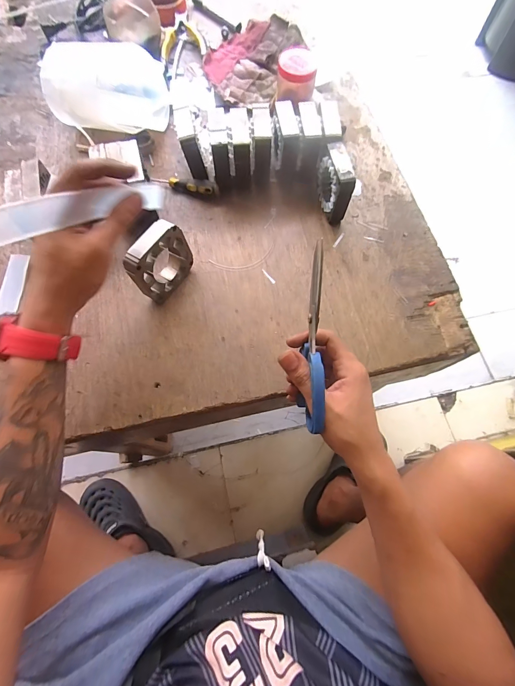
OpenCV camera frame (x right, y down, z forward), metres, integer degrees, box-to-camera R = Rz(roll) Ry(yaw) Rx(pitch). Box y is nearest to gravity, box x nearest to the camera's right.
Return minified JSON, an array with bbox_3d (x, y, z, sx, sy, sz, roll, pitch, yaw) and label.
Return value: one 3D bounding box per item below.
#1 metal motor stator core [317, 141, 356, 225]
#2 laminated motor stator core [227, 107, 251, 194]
[{"bbox_3d":[0.105,-0.218,0.437,0.024,0.075,0.071,-15,71,-6],"label":"metal motor stator core"},{"bbox_3d":[-0.025,-0.276,0.463,0.028,0.080,0.071,-2,70,-1],"label":"laminated motor stator core"}]

